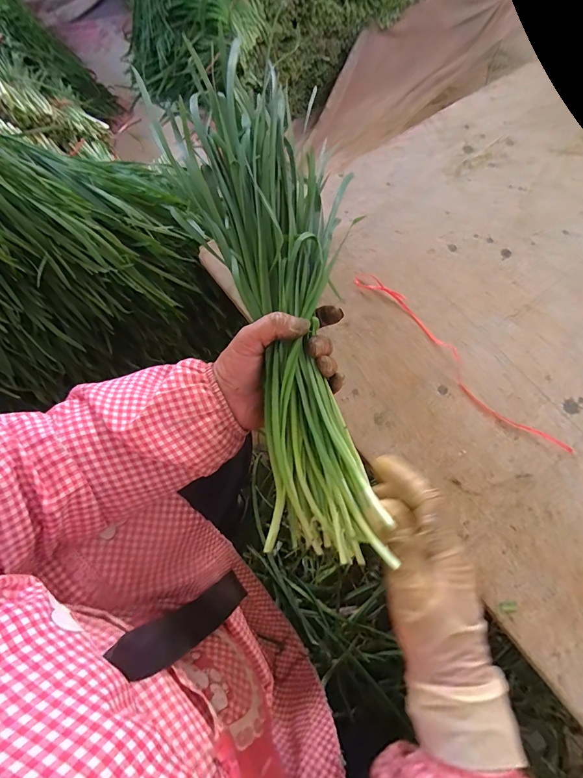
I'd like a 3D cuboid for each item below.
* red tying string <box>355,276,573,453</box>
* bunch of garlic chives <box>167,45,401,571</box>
[{"bbox_3d":[0.184,-0.031,0.431,0.034,0.006,0.297,-41,77,-7],"label":"red tying string"},{"bbox_3d":[-0.006,-0.079,0.305,0.125,0.065,0.404,-11,78,-5],"label":"bunch of garlic chives"}]

